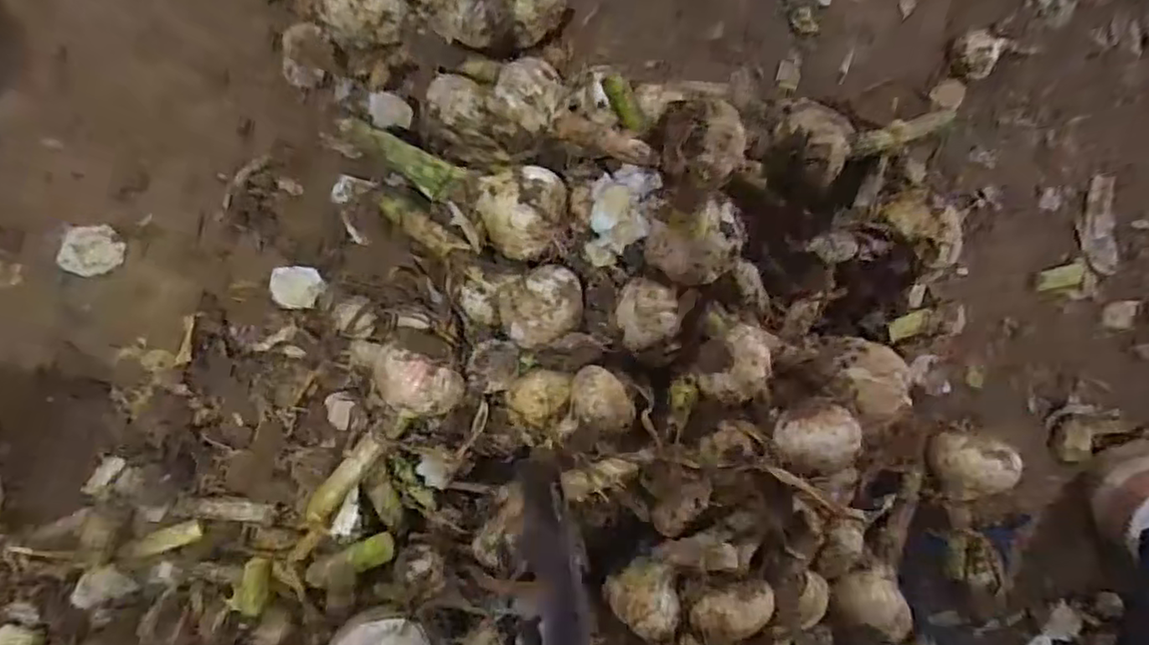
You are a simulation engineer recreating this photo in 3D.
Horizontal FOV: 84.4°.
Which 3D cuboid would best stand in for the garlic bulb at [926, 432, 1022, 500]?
[{"bbox_3d":[0.298,0.103,0.484,0.047,0.050,0.047,0,89,-8],"label":"garlic bulb"}]

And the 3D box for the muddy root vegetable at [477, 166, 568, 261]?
[{"bbox_3d":[-0.031,-0.067,0.392,0.051,0.036,0.052,0,90,-8],"label":"muddy root vegetable"}]

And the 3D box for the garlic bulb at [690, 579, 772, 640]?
[{"bbox_3d":[0.103,0.184,0.414,0.056,0.033,0.034,-8,91,-8],"label":"garlic bulb"}]

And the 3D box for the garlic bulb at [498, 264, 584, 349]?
[{"bbox_3d":[-0.020,-0.010,0.399,0.051,0.038,0.043,-31,94,-7],"label":"garlic bulb"}]

